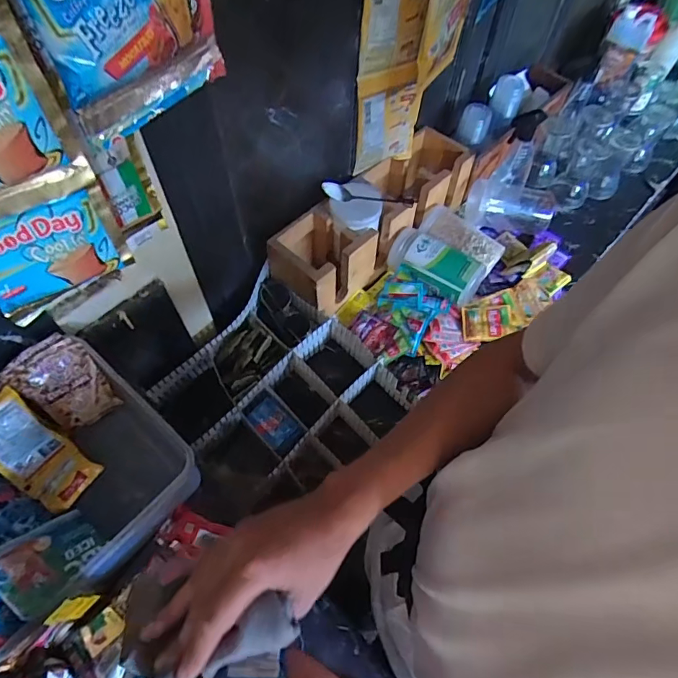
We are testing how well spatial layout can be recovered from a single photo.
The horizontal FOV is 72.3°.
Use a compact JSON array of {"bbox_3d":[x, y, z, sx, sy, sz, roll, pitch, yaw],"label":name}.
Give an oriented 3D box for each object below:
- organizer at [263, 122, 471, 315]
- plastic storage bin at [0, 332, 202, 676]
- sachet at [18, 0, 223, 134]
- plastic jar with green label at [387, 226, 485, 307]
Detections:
[{"bbox_3d":[0.076,-0.241,0.921,0.140,0.135,0.464,40,66,19],"label":"organizer"},{"bbox_3d":[-0.347,0.181,0.512,0.261,0.120,0.309,37,65,18],"label":"plastic storage bin"},{"bbox_3d":[-0.115,-0.185,0.257,0.017,0.100,0.111,30,63,14],"label":"sachet"},{"bbox_3d":[0.179,-0.138,0.875,0.173,0.081,0.083,37,65,18],"label":"plastic jar with green label"}]

